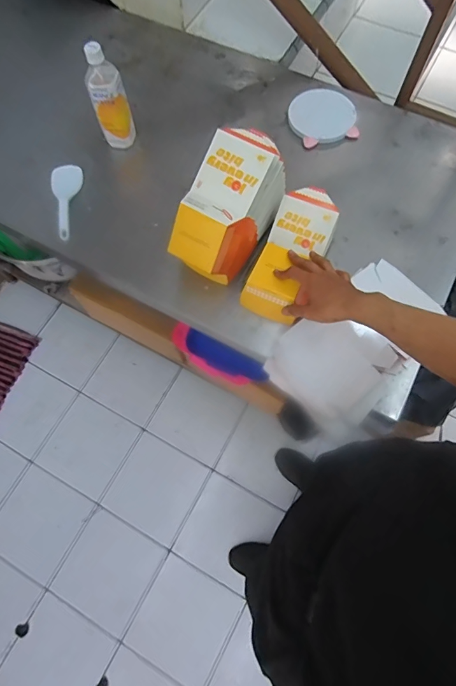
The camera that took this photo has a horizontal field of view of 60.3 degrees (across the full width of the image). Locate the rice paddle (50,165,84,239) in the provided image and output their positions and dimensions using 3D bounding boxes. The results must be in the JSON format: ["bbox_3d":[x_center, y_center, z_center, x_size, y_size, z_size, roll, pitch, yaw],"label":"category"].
[{"bbox_3d":[-0.339,-0.303,0.832,0.065,0.013,0.189,-10,70,-2],"label":"rice paddle"}]

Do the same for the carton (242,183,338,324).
[{"bbox_3d":[0.111,-0.161,0.698,0.104,0.061,0.231,27,85,8],"label":"carton"}]

